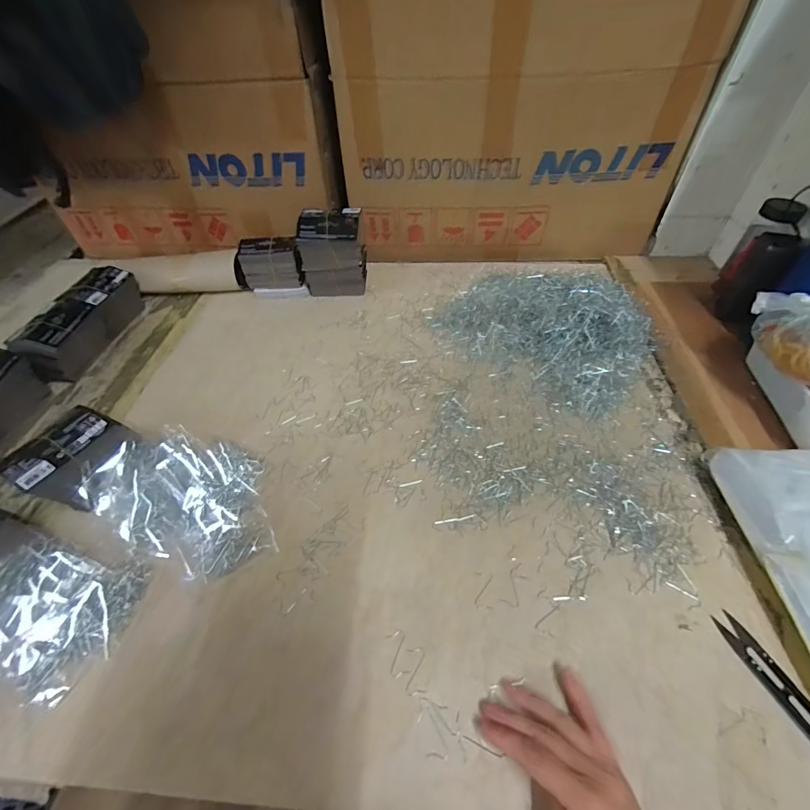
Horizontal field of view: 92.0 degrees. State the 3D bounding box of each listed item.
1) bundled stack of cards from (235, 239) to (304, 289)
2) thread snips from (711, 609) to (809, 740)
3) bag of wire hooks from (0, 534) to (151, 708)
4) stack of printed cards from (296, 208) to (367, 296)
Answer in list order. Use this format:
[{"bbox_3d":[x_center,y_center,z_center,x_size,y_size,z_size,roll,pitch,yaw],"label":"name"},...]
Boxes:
[{"bbox_3d":[-0.241,-0.248,0.714,0.127,0.092,0.046,5,50,6],"label":"bundled stack of cards"},{"bbox_3d":[0.311,0.229,0.328,0.024,0.010,0.101,-15,51,-11],"label":"thread snips"},{"bbox_3d":[-0.332,0.192,0.362,0.137,0.042,0.116,9,50,9],"label":"bag of wire hooks"},{"bbox_3d":[-0.124,-0.257,0.682,0.111,0.143,0.066,1,50,3],"label":"stack of printed cards"}]

